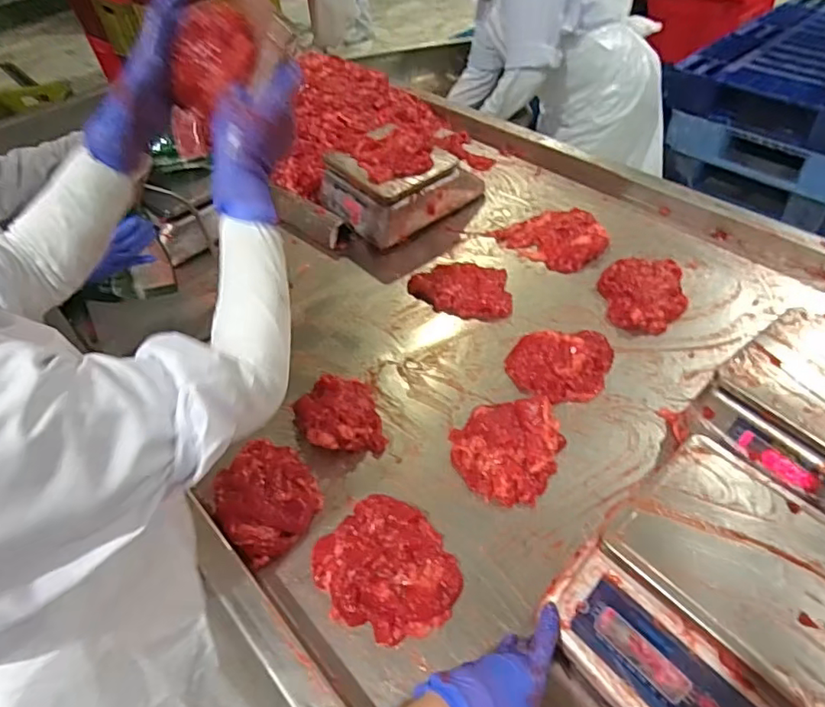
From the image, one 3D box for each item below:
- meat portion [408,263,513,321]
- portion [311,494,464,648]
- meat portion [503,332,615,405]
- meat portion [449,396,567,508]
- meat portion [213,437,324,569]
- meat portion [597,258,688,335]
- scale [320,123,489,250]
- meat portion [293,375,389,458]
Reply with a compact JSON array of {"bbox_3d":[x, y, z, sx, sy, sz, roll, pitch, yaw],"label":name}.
[{"bbox_3d":[0.080,-0.109,0.955,0.176,0.042,0.106,-1,48,6],"label":"meat portion"},{"bbox_3d":[-0.032,0.246,0.637,0.142,0.032,0.163,-28,51,-17],"label":"portion"},{"bbox_3d":[0.227,0.015,0.835,0.164,0.039,0.119,-7,48,1],"label":"meat portion"},{"bbox_3d":[0.128,0.116,0.743,0.134,0.031,0.167,23,54,25],"label":"meat portion"},{"bbox_3d":[-0.187,0.177,0.705,0.125,0.037,0.151,-33,53,-22],"label":"meat portion"},{"bbox_3d":[0.382,-0.103,0.918,0.132,0.032,0.135,8,50,14],"label":"meat portion"},{"bbox_3d":[-0.027,-0.353,1.149,0.289,0.122,0.233,-30,51,-19],"label":"scale"},{"bbox_3d":[-0.103,0.091,0.773,0.108,0.060,0.116,-18,49,-10],"label":"meat portion"}]

